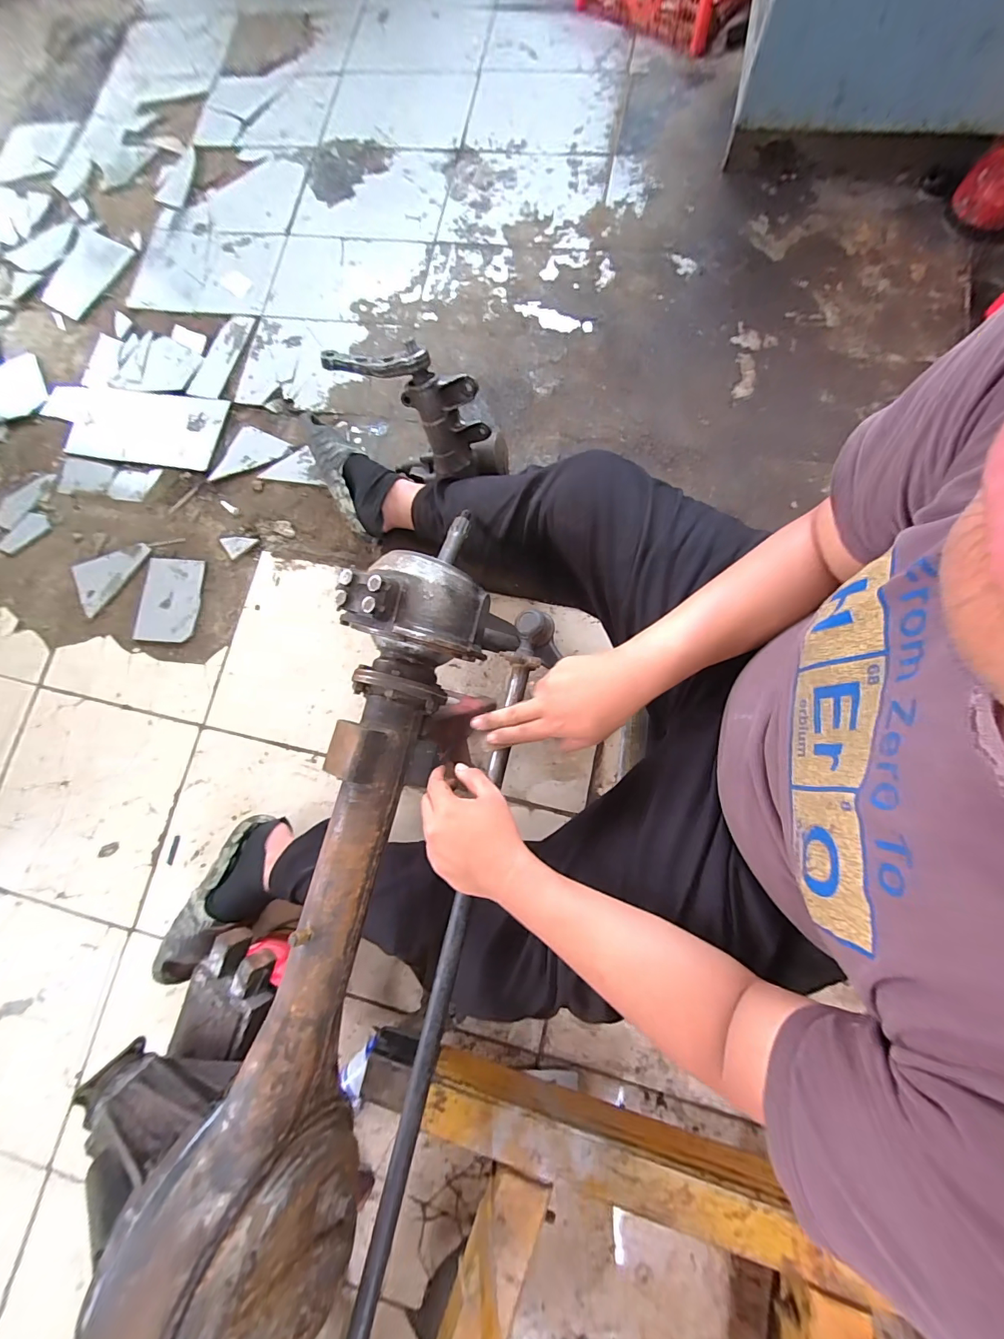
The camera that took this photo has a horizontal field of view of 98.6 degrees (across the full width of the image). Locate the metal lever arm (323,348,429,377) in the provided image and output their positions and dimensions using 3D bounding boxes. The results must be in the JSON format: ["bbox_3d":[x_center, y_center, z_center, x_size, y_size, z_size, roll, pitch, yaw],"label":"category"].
[{"bbox_3d":[-0.199,-0.481,0.674,0.168,0.032,0.025,2,79,5],"label":"metal lever arm"}]

